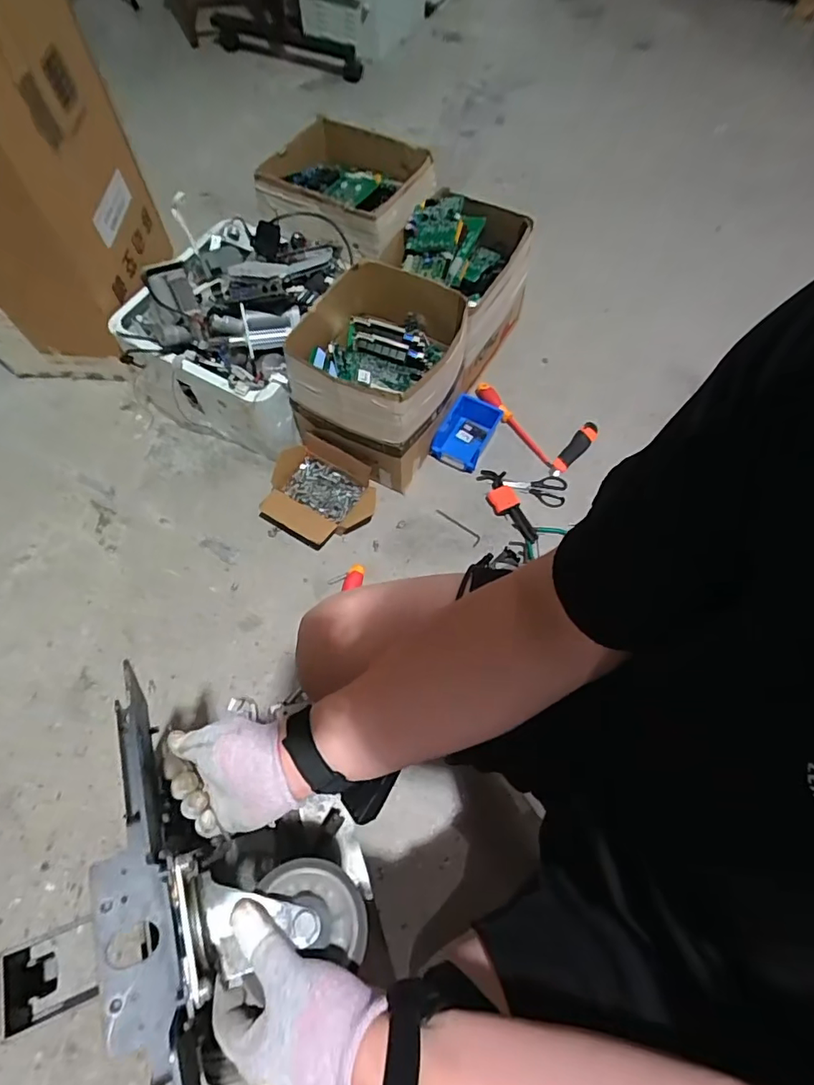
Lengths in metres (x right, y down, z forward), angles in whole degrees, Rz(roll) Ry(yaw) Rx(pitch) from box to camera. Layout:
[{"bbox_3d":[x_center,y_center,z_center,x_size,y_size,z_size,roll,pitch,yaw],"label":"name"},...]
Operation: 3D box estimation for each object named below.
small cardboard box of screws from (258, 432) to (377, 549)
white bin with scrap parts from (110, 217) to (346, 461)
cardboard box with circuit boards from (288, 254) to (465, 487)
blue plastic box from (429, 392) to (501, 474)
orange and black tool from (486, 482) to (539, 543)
[{"bbox_3d":[-0.171,-0.093,1.013,0.212,0.080,0.179,27,67,13],"label":"small cardboard box of screws"},{"bbox_3d":[-0.336,-0.439,1.053,0.365,0.284,0.363,23,66,11],"label":"white bin with scrap parts"},{"bbox_3d":[-0.045,-0.324,0.997,0.264,0.248,0.297,25,67,12],"label":"cardboard box with circuit boards"},{"bbox_3d":[0.124,-0.230,1.099,0.104,0.063,0.146,28,67,13],"label":"blue plastic box"},{"bbox_3d":[0.212,-0.063,1.049,0.054,0.028,0.146,-27,67,-12],"label":"orange and black tool"}]

